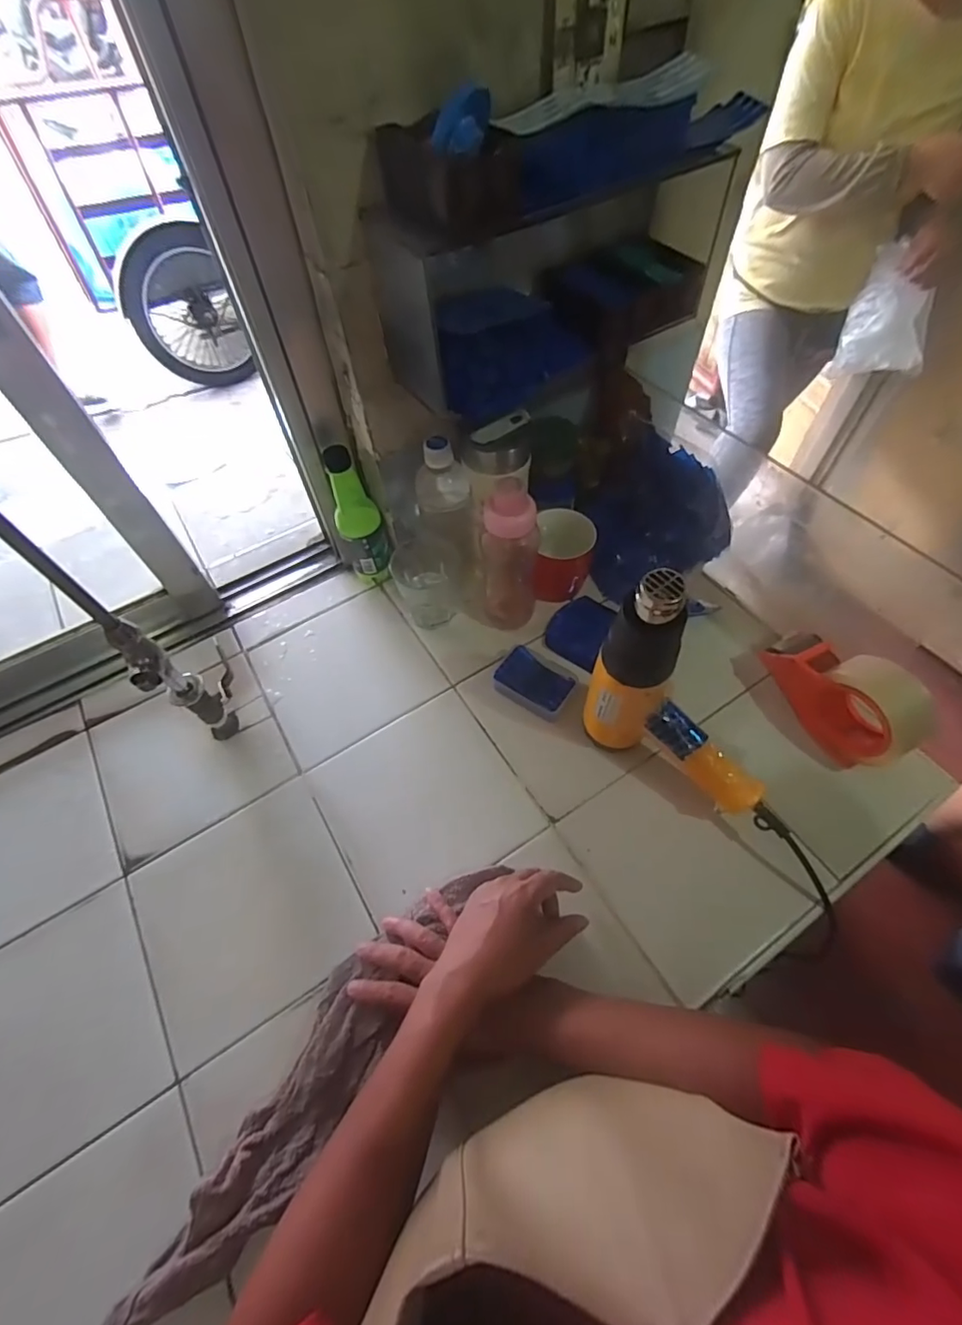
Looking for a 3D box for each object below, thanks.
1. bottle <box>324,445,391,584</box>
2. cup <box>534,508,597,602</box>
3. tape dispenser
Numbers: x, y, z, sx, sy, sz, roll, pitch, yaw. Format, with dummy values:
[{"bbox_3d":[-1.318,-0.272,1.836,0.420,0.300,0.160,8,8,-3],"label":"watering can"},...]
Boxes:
[{"bbox_3d":[-0.153,-0.175,0.673,0.061,0.190,0.046,-10,58,-4],"label":"bottle"},{"bbox_3d":[0.106,-0.135,0.676,0.069,0.093,0.070,-1,58,2],"label":"cup"},{"bbox_3d":[0.386,0.029,0.568,0.051,0.108,0.171,-22,60,-11],"label":"tape dispenser"}]

